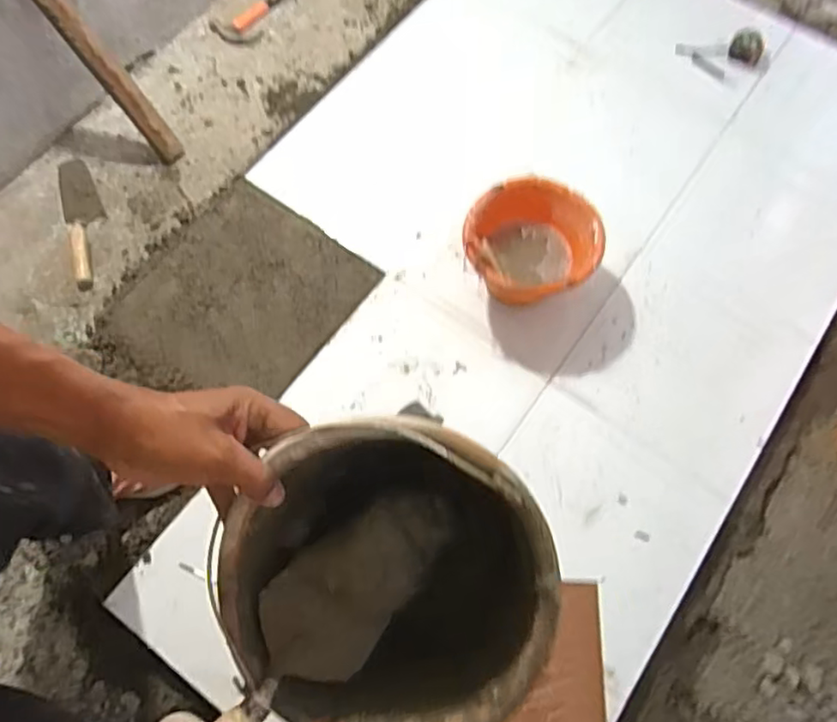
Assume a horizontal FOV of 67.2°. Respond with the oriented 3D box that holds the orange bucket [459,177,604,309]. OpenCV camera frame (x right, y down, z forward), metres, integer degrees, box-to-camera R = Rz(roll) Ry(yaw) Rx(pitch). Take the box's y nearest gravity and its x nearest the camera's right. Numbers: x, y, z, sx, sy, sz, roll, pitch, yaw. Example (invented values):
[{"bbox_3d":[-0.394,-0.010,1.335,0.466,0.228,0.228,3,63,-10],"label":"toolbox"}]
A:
[{"bbox_3d":[0.216,-0.225,1.230,0.259,0.162,0.247,1,68,-2],"label":"orange bucket"}]

